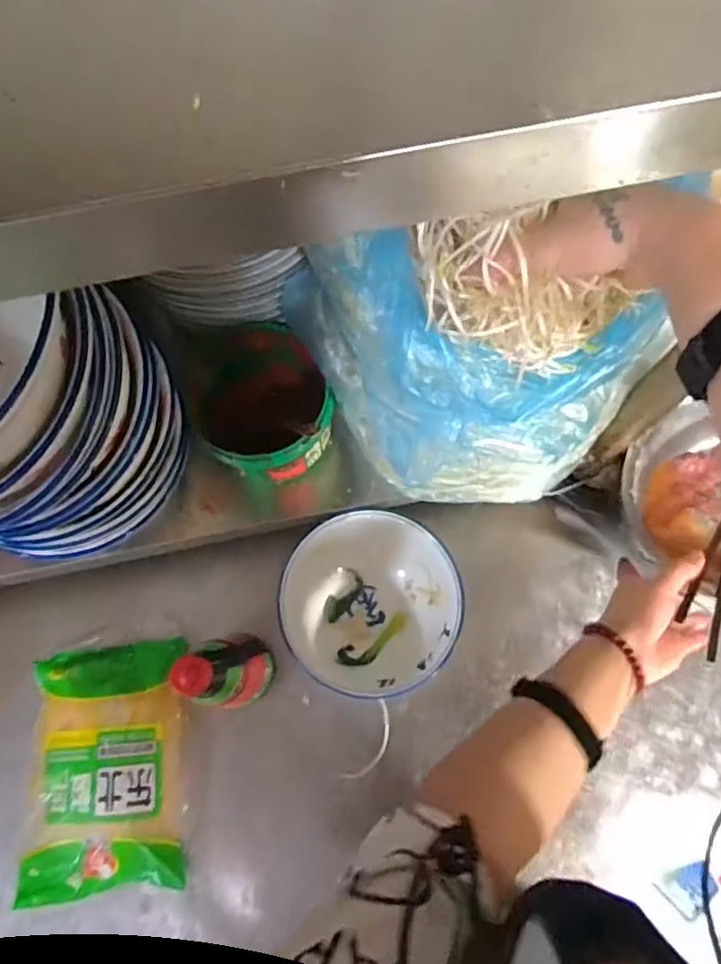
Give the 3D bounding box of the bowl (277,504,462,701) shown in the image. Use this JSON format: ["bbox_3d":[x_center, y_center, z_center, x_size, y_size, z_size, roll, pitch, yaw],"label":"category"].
[{"bbox_3d":[0.012,0.122,0.648,0.175,0.077,0.168,0,74,1],"label":"bowl"}]

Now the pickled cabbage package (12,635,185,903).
[{"bbox_3d":[-0.260,0.291,0.633,0.162,0.039,0.240,-4,74,0],"label":"pickled cabbage package"}]

